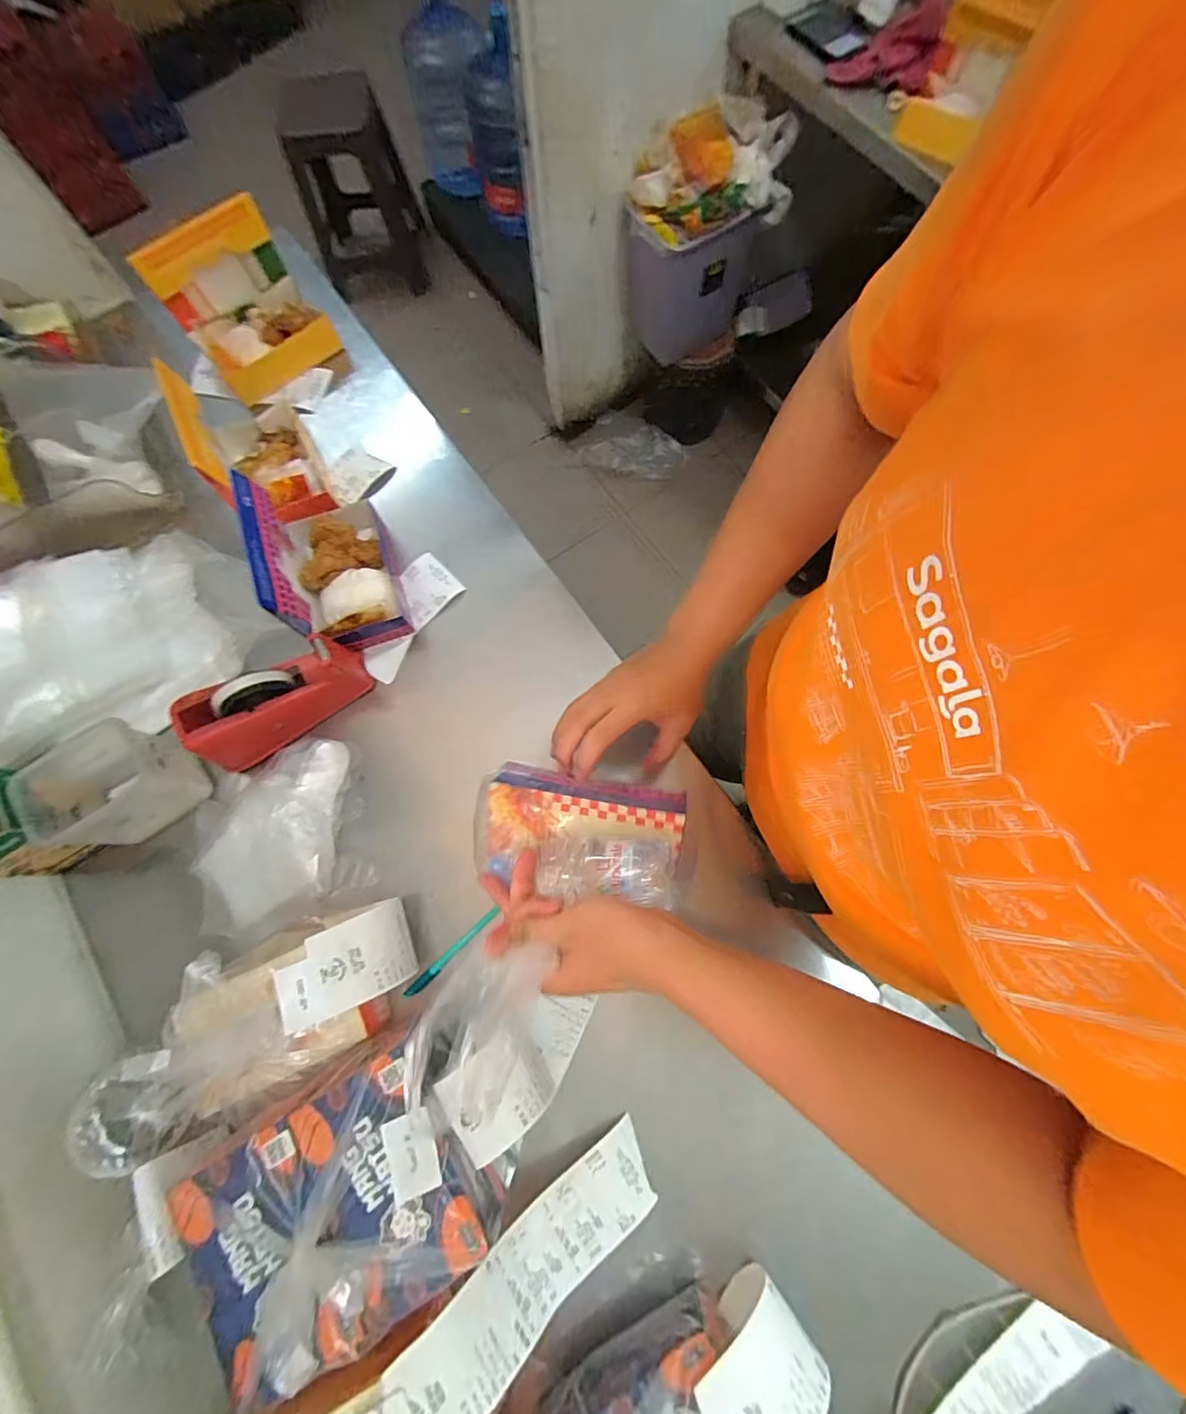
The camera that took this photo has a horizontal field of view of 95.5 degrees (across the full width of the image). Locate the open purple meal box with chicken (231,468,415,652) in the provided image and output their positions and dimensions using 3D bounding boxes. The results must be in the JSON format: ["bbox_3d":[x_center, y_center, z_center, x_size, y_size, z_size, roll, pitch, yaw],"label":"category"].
[{"bbox_3d":[-0.316,-0.181,0.648,0.120,0.144,0.184,-18,75,-5],"label":"open purple meal box with chicken"}]

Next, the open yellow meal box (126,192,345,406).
[{"bbox_3d":[-0.480,-0.556,0.747,0.174,0.146,0.120,-39,77,-10],"label":"open yellow meal box"}]

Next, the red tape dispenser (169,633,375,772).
[{"bbox_3d":[-0.367,-0.011,0.627,0.190,0.096,0.076,-31,76,-8],"label":"red tape dispenser"}]

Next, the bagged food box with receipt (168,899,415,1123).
[{"bbox_3d":[-0.295,0.293,0.539,0.227,0.094,0.134,-21,75,-5],"label":"bagged food box with receipt"}]

